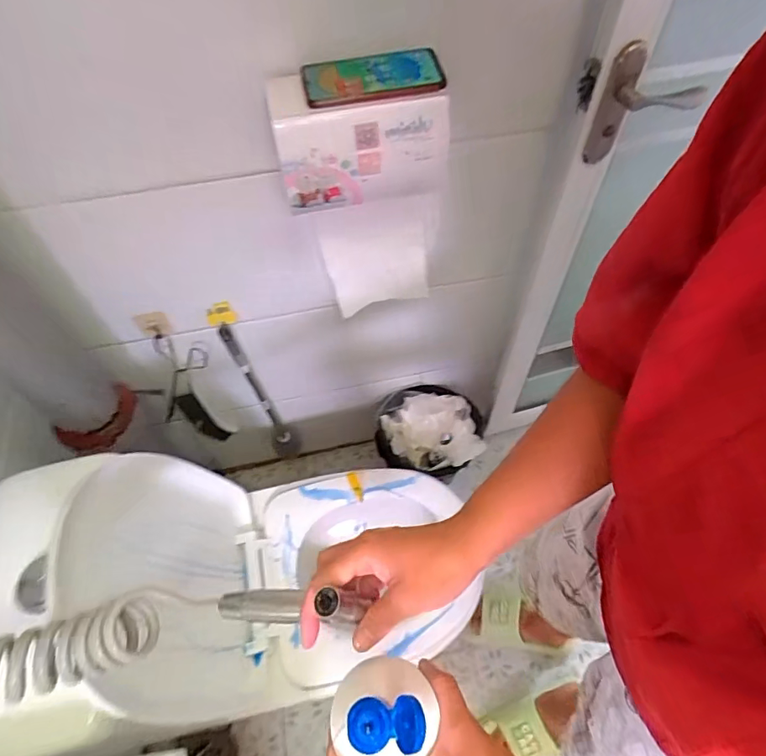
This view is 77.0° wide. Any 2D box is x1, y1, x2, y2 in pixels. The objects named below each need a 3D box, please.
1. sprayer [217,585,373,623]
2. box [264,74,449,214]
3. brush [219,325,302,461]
[{"bbox_3d":[-0.075,0.173,0.366,0.139,0.044,0.021,-19,48,35],"label":"sprayer"},{"bbox_3d":[-0.035,-0.299,0.616,0.223,0.123,0.101,-9,56,-4],"label":"box"},{"bbox_3d":[-0.277,0.051,1.146,0.066,0.483,0.097,-27,59,-15],"label":"brush"}]

